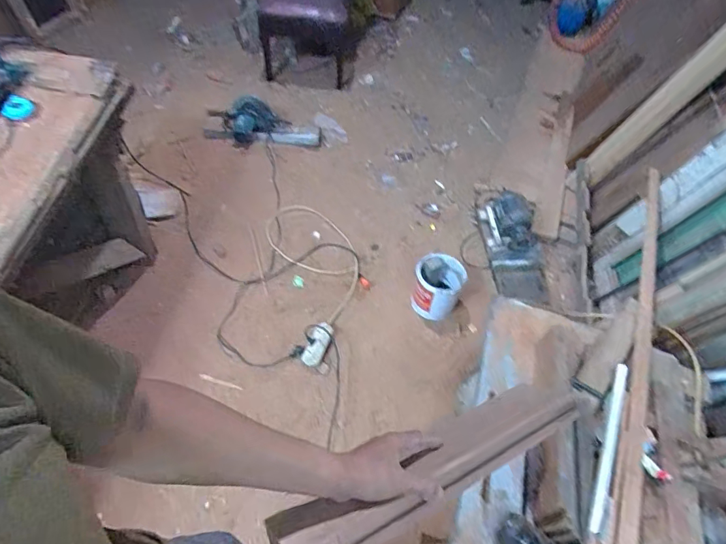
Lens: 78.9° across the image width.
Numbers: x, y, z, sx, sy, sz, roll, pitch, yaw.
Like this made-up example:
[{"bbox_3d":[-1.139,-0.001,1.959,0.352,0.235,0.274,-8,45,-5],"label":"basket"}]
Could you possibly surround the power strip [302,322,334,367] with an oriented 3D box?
[{"bbox_3d":[-0.158,0.257,1.572,0.070,0.031,0.161,22,56,10],"label":"power strip"}]

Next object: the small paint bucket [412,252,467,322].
[{"bbox_3d":[0.279,0.056,1.670,0.172,0.165,0.185,2,55,-4],"label":"small paint bucket"}]

